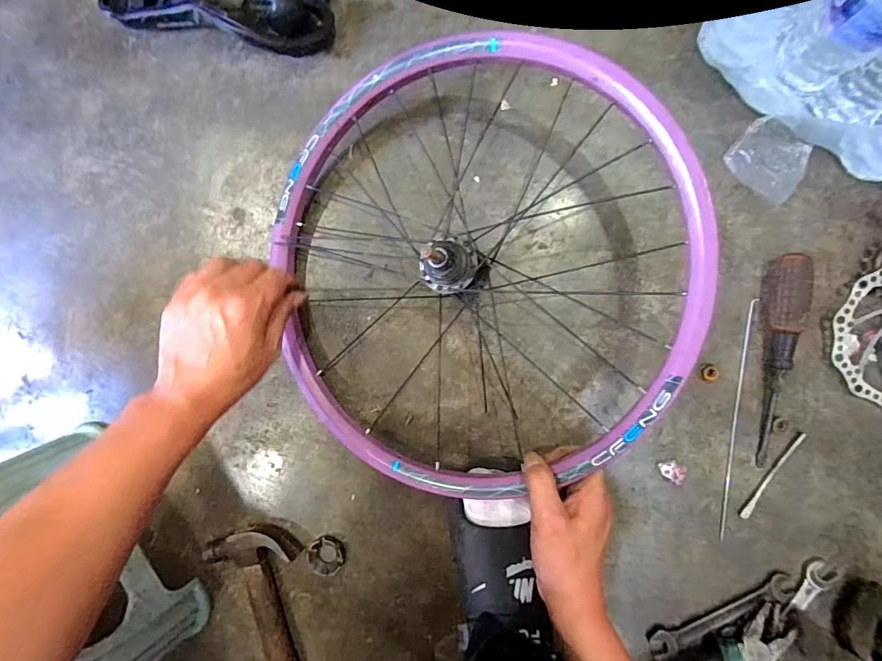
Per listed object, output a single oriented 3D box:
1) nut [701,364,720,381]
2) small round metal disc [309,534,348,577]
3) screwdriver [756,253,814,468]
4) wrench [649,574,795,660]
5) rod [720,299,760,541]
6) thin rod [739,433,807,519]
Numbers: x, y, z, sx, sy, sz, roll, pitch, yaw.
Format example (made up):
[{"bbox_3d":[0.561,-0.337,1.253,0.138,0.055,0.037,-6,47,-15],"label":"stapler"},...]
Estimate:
[{"bbox_3d":[0.279,0.044,0.444,0.018,0.006,0.017,0,93,6],"label":"nut"},{"bbox_3d":[-0.130,0.256,0.488,0.042,0.008,0.044,0,93,6],"label":"small round metal disc"},{"bbox_3d":[0.339,0.032,0.423,0.028,0.036,0.208,2,93,6],"label":"screwdriver"},{"bbox_3d":[0.293,0.300,0.448,0.158,0.004,0.025,-29,70,5],"label":"wrench"},{"bbox_3d":[0.307,0.093,0.447,0.011,0.005,0.249,7,93,5],"label":"rod"},{"bbox_3d":[0.343,0.151,0.443,0.009,0.006,0.106,31,95,4],"label":"thin rod"}]

